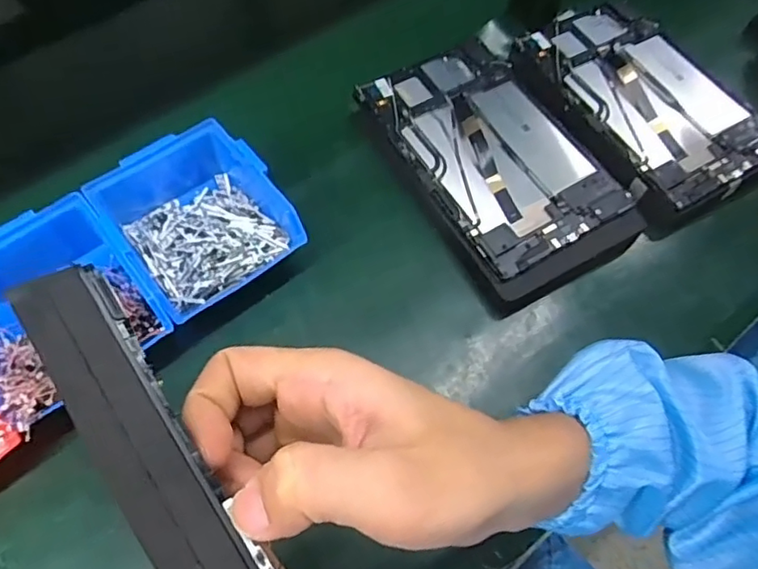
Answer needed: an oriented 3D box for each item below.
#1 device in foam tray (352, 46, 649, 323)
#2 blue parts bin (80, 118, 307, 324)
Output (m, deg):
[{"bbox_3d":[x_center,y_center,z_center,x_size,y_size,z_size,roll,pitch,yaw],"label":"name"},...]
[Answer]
[{"bbox_3d":[0.106,-0.114,0.527,0.164,0.030,0.259,-27,68,-14],"label":"device in foam tray"},{"bbox_3d":[-0.148,-0.052,0.469,0.126,0.065,0.143,-34,70,-17],"label":"blue parts bin"}]

